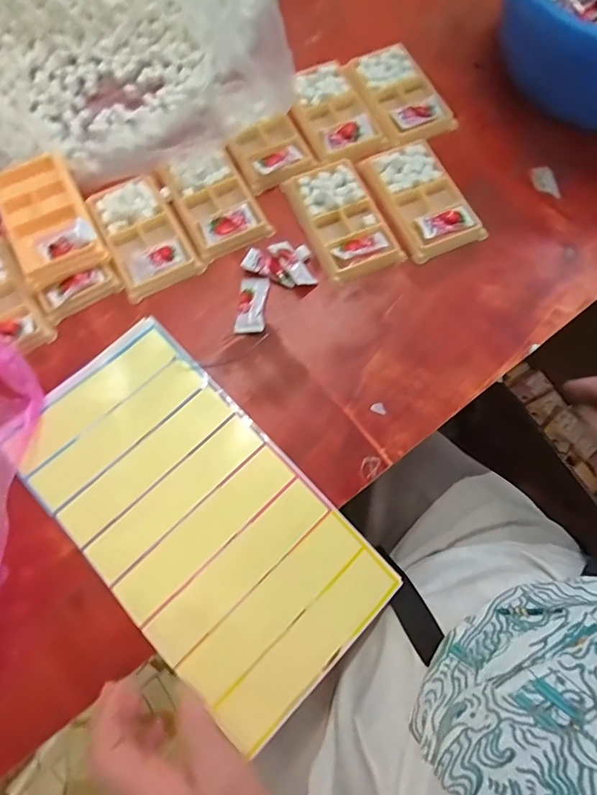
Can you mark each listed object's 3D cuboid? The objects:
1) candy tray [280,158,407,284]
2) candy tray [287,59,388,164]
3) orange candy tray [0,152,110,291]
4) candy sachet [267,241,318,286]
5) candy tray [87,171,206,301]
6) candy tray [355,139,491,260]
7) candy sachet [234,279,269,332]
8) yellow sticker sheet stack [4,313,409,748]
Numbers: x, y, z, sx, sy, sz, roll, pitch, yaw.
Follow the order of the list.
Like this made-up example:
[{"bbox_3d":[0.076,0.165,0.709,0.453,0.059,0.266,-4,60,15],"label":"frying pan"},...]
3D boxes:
[{"bbox_3d":[0.046,-0.187,0.469,0.077,0.012,0.136,-24,74,-8],"label":"candy tray"},{"bbox_3d":[0.038,-0.320,0.514,0.082,0.017,0.131,-27,75,-8],"label":"candy tray"},{"bbox_3d":[-0.253,-0.182,0.458,0.079,0.027,0.139,-27,75,-8],"label":"orange candy tray"},{"bbox_3d":[-0.006,-0.133,0.455,0.022,0.012,0.053,-34,76,-10],"label":"candy sachet"},{"bbox_3d":[-0.160,-0.169,0.463,0.076,0.014,0.132,-28,75,-9],"label":"candy tray"},{"bbox_3d":[0.126,-0.207,0.474,0.075,0.014,0.131,-25,75,-8],"label":"candy tray"},{"bbox_3d":[-0.045,-0.090,0.442,0.027,0.008,0.058,5,73,1],"label":"candy sachet"},{"bbox_3d":[-0.090,0.095,0.390,0.328,0.013,0.174,44,77,12],"label":"yellow sticker sheet stack"}]

